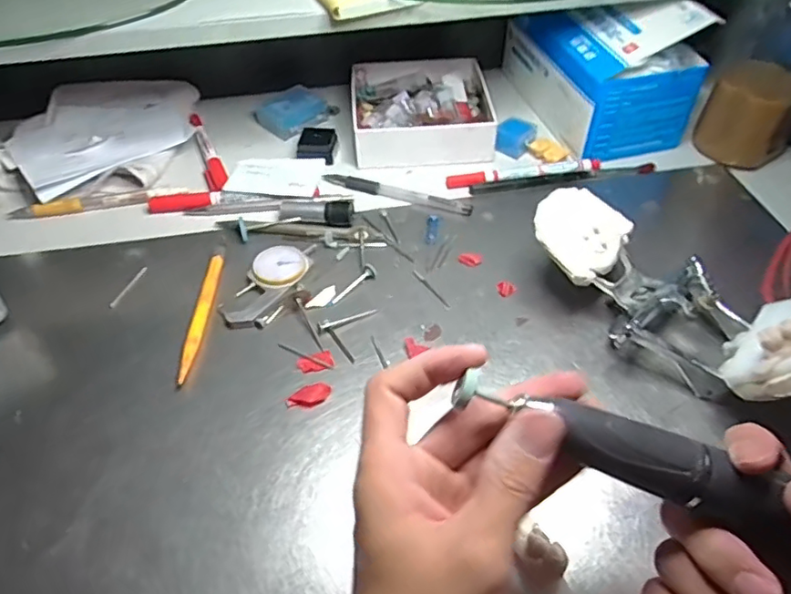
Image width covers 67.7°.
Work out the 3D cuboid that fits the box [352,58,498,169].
[{"bbox_3d":[0.024,-0.177,0.551,0.123,0.032,0.136,-3,49,-1],"label":"box"}]

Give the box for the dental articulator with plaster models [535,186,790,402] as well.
[{"bbox_3d":[0.170,-0.001,0.360,0.079,0.081,0.188,-31,55,-23],"label":"dental articulator with plaster models"}]

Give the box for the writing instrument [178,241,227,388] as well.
[{"bbox_3d":[-0.132,0.006,0.405,0.011,0.007,0.129,-2,49,0],"label":"writing instrument"}]

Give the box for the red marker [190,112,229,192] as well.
[{"bbox_3d":[-0.172,-0.132,0.535,0.018,0.010,0.131,-20,51,-15],"label":"red marker"}]

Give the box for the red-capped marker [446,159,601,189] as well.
[{"bbox_3d":[0.113,-0.110,0.516,0.137,0.009,0.014,-8,49,-5],"label":"red-capped marker"}]

